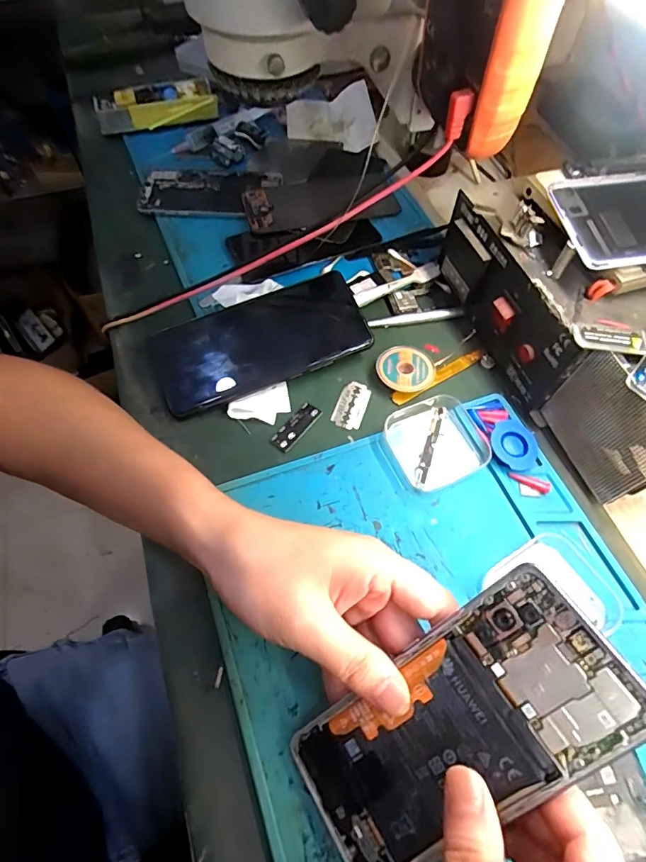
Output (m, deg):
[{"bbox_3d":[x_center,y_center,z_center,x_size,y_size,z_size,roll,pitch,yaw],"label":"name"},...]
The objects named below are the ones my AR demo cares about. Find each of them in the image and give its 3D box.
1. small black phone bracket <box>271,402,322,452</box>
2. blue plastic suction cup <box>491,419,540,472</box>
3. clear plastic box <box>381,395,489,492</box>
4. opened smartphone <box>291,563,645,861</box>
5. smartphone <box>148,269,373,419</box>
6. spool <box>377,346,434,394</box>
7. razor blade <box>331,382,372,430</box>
[{"bbox_3d":[-0.019,-0.004,0.339,0.017,0.004,0.043,34,66,17],"label":"small black phone bracket"},{"bbox_3d":[0.136,0.011,0.325,0.033,0.010,0.035,0,61,0],"label":"blue plastic suction cup"},{"bbox_3d":[0.083,0.007,0.330,0.067,0.010,0.063,-21,63,-12],"label":"clear plastic box"},{"bbox_3d":[0.056,0.135,0.204,0.157,0.004,0.071,-43,65,14],"label":"opened smartphone"},{"bbox_3d":[-0.049,-0.071,0.357,0.163,0.010,0.077,-22,76,-8],"label":"smartphone"},{"bbox_3d":[0.065,-0.048,0.360,0.044,0.011,0.042,0,61,0],"label":"spool"},{"bbox_3d":[0.022,-0.019,0.353,0.024,0.004,0.041,21,63,-2],"label":"razor blade"}]

